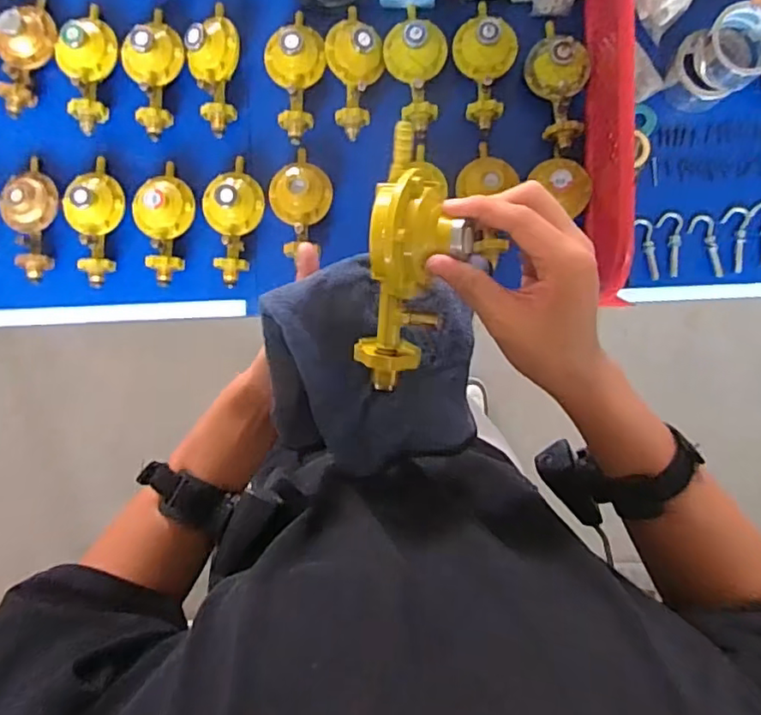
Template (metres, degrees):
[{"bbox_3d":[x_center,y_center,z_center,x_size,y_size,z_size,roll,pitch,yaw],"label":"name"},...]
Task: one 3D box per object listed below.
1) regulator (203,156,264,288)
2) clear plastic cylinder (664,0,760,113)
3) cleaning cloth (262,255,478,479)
[{"bbox_3d":[-0.202,-0.187,0.788,0.080,0.060,0.170,3,92,2],"label":"regulator"},{"bbox_3d":[0.440,-0.382,0.740,0.112,0.088,0.088,-29,90,3],"label":"clear plastic cylinder"},{"bbox_3d":[-0.006,0.009,0.430,0.148,0.053,0.156,-2,92,2],"label":"cleaning cloth"}]

